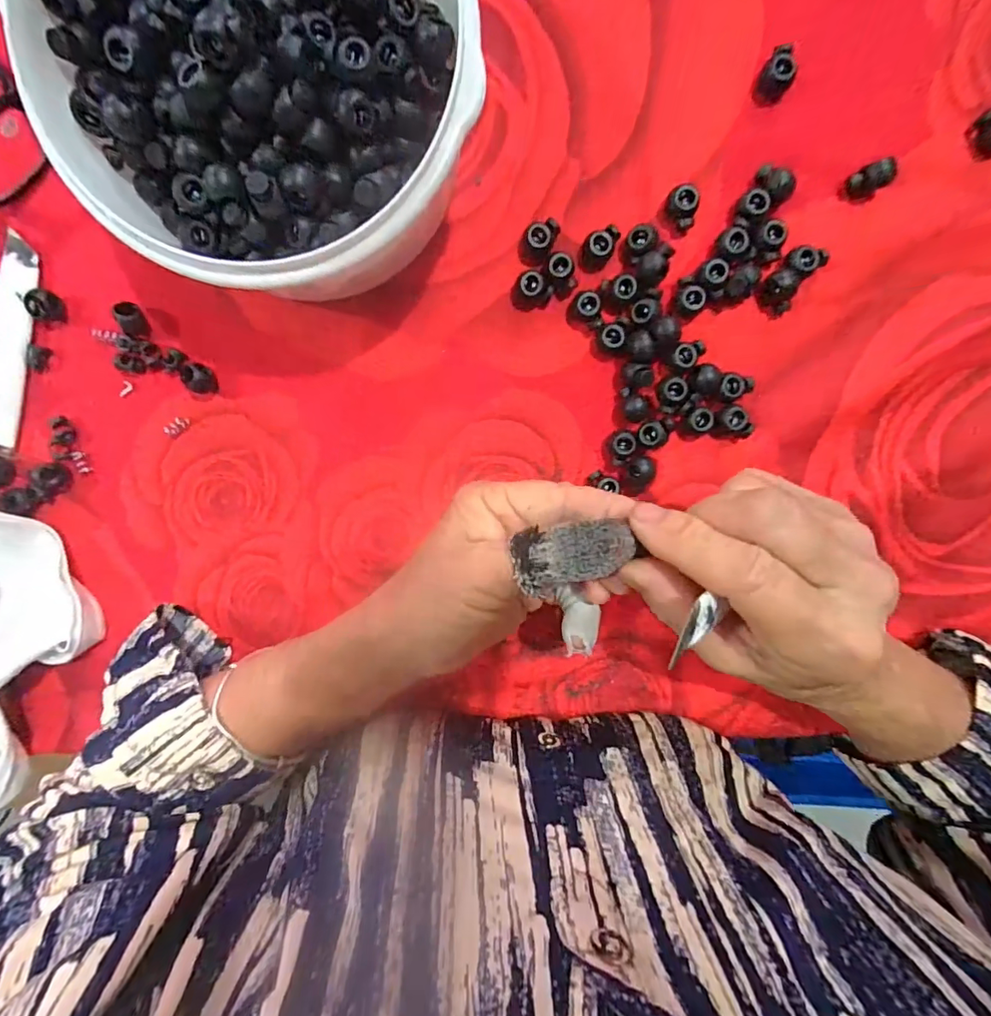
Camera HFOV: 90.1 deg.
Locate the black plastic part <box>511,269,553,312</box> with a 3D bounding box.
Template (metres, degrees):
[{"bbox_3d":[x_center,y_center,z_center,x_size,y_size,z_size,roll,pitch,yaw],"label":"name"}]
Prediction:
[{"bbox_3d":[0.019,-0.111,0.253,0.020,0.013,0.016,6,98,0],"label":"black plastic part"}]

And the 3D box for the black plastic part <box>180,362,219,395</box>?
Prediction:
[{"bbox_3d":[-0.153,-0.067,0.256,0.011,0.017,0.014,20,97,-2],"label":"black plastic part"}]

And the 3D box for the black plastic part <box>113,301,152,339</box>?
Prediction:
[{"bbox_3d":[-0.185,-0.096,0.253,0.009,0.013,0.017,-20,97,3],"label":"black plastic part"}]

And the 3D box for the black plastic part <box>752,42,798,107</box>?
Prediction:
[{"bbox_3d":[0.133,-0.205,0.234,0.016,0.010,0.023,35,97,-4],"label":"black plastic part"}]

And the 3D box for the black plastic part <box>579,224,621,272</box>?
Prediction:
[{"bbox_3d":[0.052,-0.132,0.249,0.014,0.010,0.020,38,96,-4],"label":"black plastic part"}]

